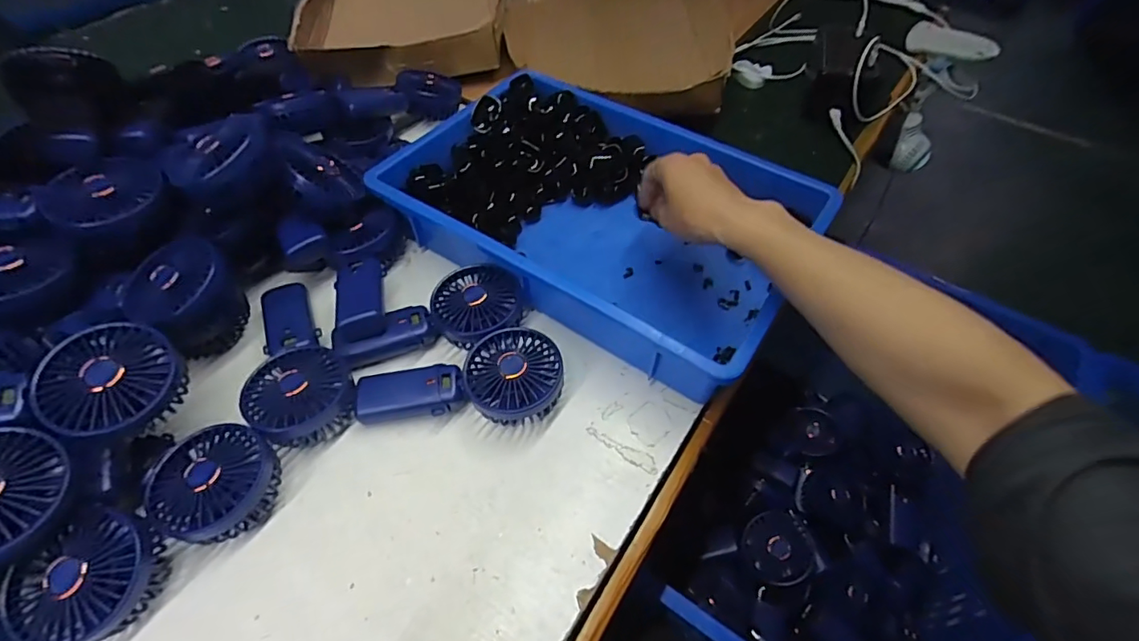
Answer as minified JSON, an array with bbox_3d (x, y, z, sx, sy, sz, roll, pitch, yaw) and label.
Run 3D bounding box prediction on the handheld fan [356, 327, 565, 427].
[{"bbox_3d":[-0.095,0.050,0.478,0.177,0.046,0.084,1,53,1],"label":"handheld fan"}]

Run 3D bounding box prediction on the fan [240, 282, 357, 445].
[{"bbox_3d":[-0.256,0.033,0.489,0.083,0.046,0.182,-26,57,-18],"label":"fan"}]

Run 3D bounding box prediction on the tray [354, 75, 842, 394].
[{"bbox_3d":[0.031,-0.120,0.591,0.427,0.082,0.284,30,58,19],"label":"tray"}]

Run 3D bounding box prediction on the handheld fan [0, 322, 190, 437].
[{"bbox_3d":[-0.367,0.052,0.377,0.172,0.047,0.086,-13,55,-12],"label":"handheld fan"}]

